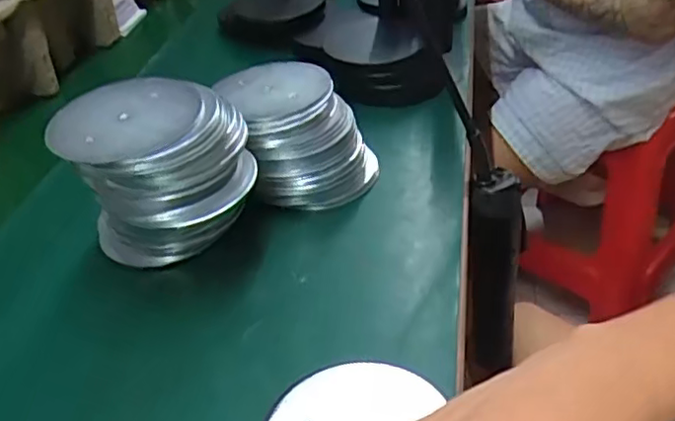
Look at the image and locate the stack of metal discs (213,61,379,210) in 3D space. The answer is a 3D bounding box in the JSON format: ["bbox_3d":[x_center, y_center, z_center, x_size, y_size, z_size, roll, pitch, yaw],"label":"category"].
[{"bbox_3d":[-0.029,-0.059,0.493,0.104,0.075,0.112,-18,39,-15],"label":"stack of metal discs"}]

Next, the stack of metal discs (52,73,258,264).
[{"bbox_3d":[-0.114,-0.017,0.424,0.119,0.110,0.094,-8,37,-2],"label":"stack of metal discs"}]

